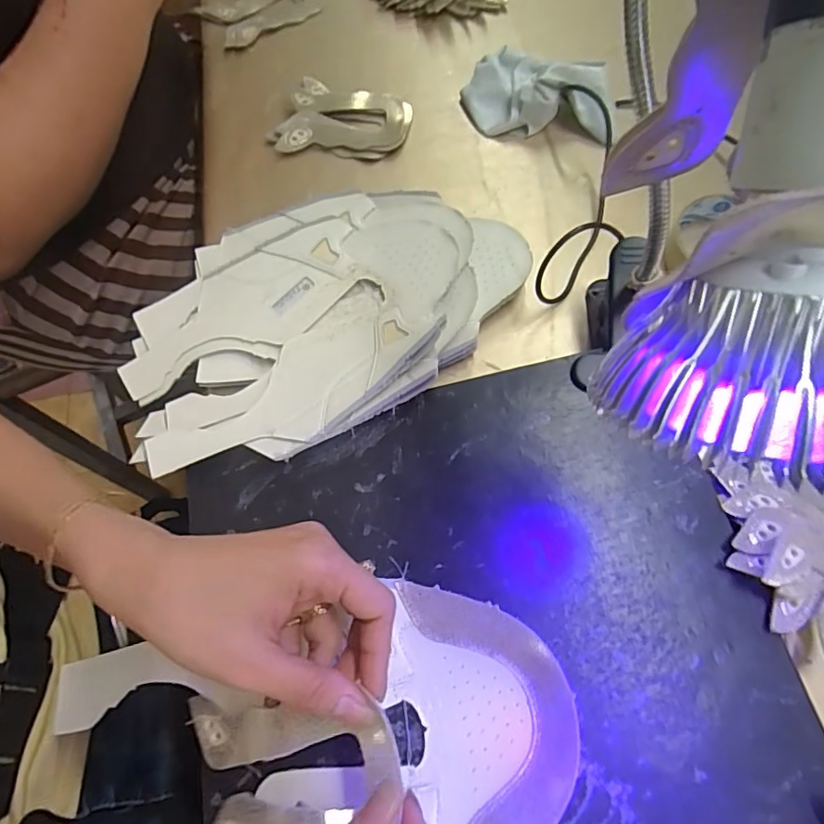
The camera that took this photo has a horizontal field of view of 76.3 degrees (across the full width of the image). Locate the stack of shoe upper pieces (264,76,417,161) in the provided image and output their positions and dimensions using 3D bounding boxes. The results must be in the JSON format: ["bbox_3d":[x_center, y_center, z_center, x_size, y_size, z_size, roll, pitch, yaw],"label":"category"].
[{"bbox_3d":[-0.062,-0.262,0.469,0.117,0.014,0.079,11,67,6],"label":"stack of shoe upper pieces"}]

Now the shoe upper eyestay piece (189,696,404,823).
[{"bbox_3d":[-0.055,0.162,0.238,0.098,0.037,0.067,-11,67,-3],"label":"shoe upper eyestay piece"}]

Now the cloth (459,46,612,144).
[{"bbox_3d":[0.112,-0.289,0.462,0.131,0.040,0.093,11,67,6],"label":"cloth"}]

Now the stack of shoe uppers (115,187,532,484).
[{"bbox_3d":[-0.062,-0.073,0.370,0.283,0.041,0.192,-27,68,-10],"label":"stack of shoe uppers"}]

